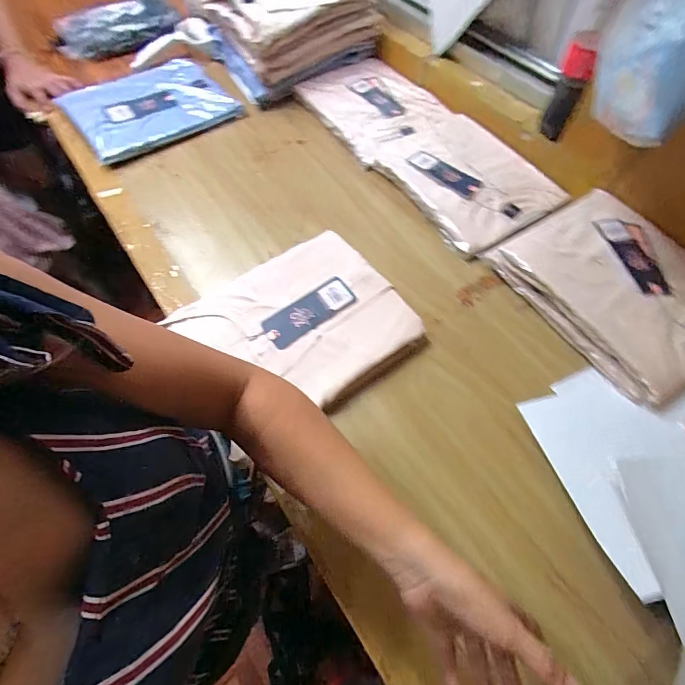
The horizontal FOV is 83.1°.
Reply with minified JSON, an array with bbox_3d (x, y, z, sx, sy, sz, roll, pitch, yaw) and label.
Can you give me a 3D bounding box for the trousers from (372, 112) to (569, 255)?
[{"bbox_3d":[0.193,-0.276,0.632,0.211,0.040,0.280,-29,65,-15],"label":"trousers"}]

